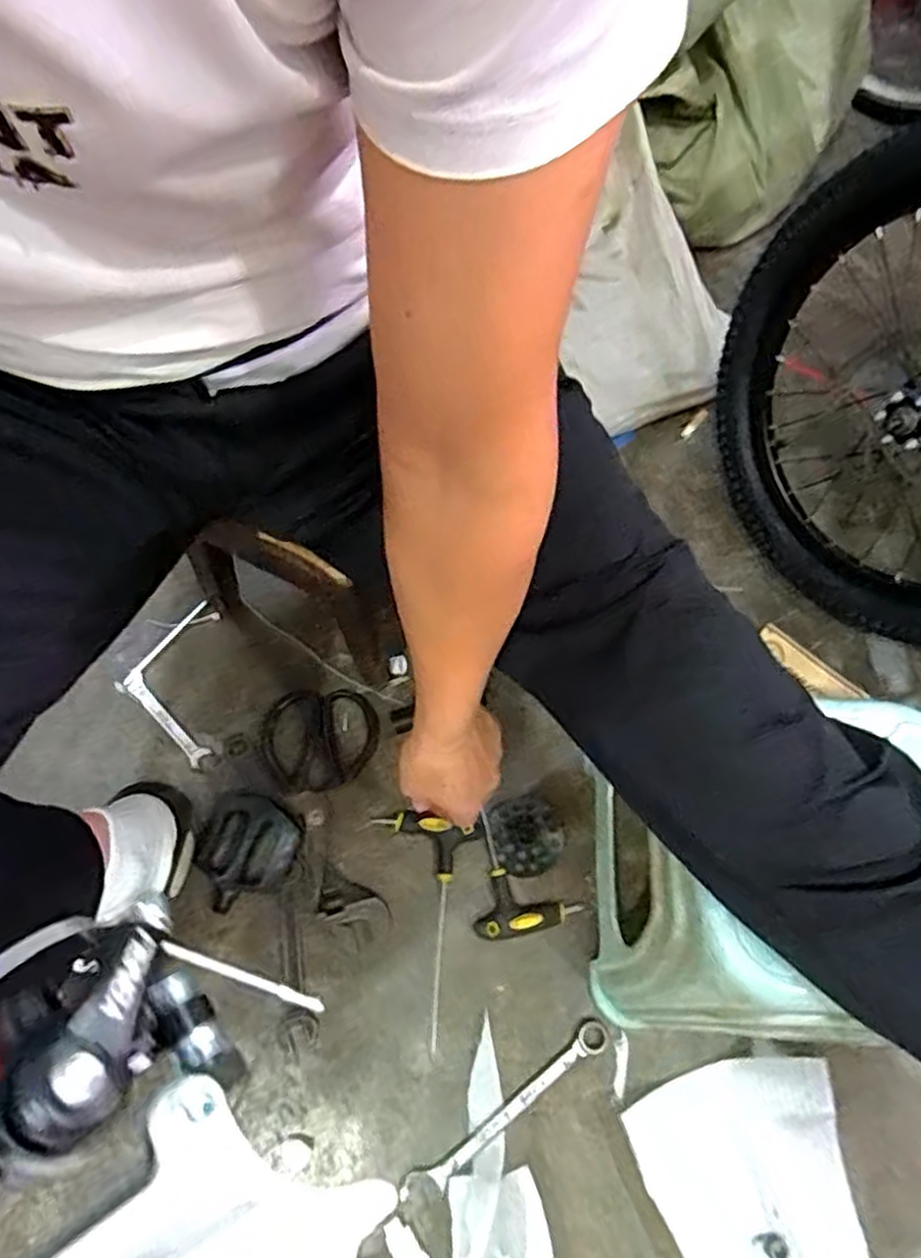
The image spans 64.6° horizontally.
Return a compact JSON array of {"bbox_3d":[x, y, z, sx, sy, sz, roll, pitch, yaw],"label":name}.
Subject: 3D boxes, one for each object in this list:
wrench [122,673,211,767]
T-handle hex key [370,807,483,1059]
[{"bbox_3d":[-0.308,0.092,0.761,0.021,0.006,0.128,-42,73,-19],"label":"wrench"},{"bbox_3d":[-0.022,0.273,0.673,0.099,0.023,0.203,-4,74,-4],"label":"T-handle hex key"}]

